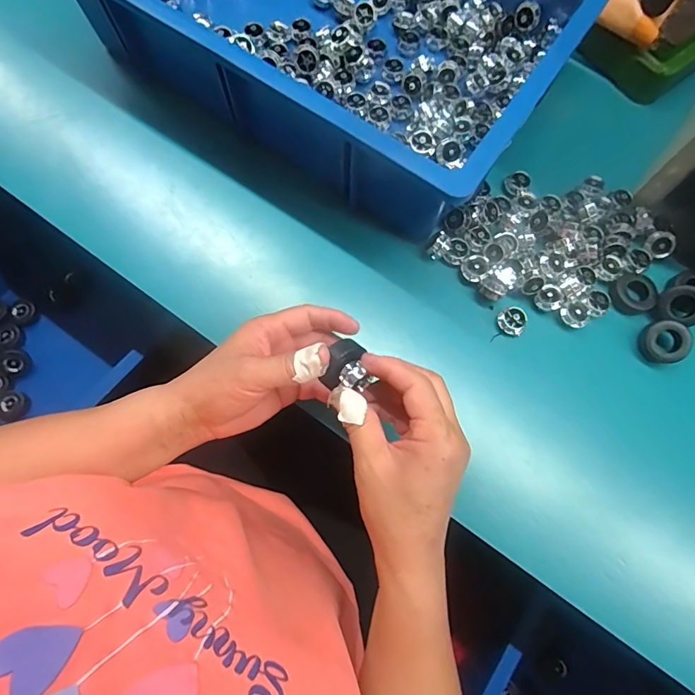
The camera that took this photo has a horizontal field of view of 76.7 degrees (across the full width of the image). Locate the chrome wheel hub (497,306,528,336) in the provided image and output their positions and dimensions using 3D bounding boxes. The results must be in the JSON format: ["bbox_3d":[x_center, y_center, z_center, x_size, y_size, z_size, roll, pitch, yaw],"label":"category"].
[{"bbox_3d":[0.147,-0.022,0.394,0.022,0.018,0.024,0,76,-1],"label":"chrome wheel hub"}]

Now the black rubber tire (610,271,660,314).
[{"bbox_3d":[0.264,-0.050,0.404,0.036,0.015,0.037,0,76,-1],"label":"black rubber tire"}]

